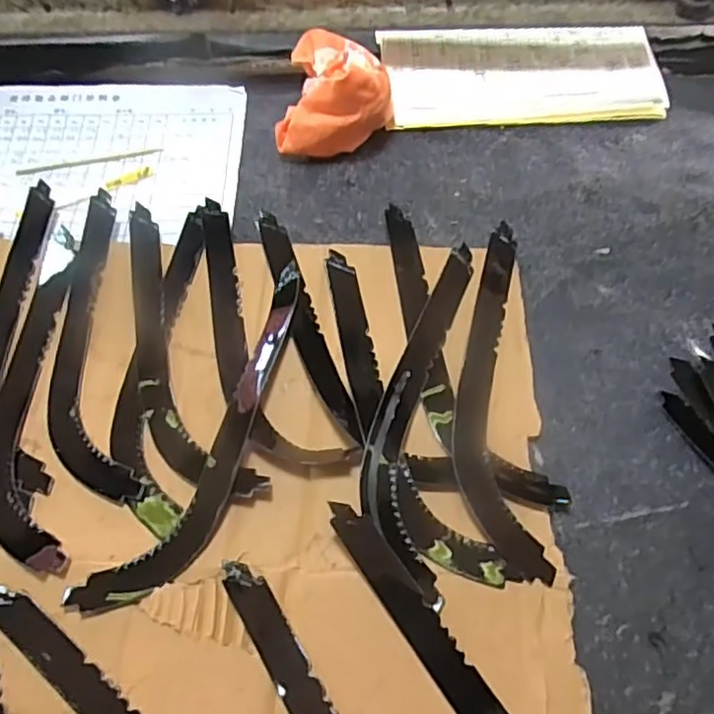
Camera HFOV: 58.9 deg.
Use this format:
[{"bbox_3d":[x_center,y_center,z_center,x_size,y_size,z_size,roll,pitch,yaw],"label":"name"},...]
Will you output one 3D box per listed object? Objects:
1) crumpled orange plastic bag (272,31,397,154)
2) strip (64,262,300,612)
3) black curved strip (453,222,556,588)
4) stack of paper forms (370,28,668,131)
[{"bbox_3d":[-0.013,-0.188,0.449,0.074,0.064,0.084,10,61,6],"label":"crumpled orange plastic bag"},{"bbox_3d":[-0.075,0.037,0.346,0.047,0.010,0.215,20,62,11],"label":"strip"},{"bbox_3d":[0.075,0.012,0.354,0.044,0.004,0.213,2,60,1],"label":"black curved strip"},{"bbox_3d":[0.127,-0.220,0.487,0.209,0.017,0.092,-3,60,-1],"label":"stack of paper forms"}]

